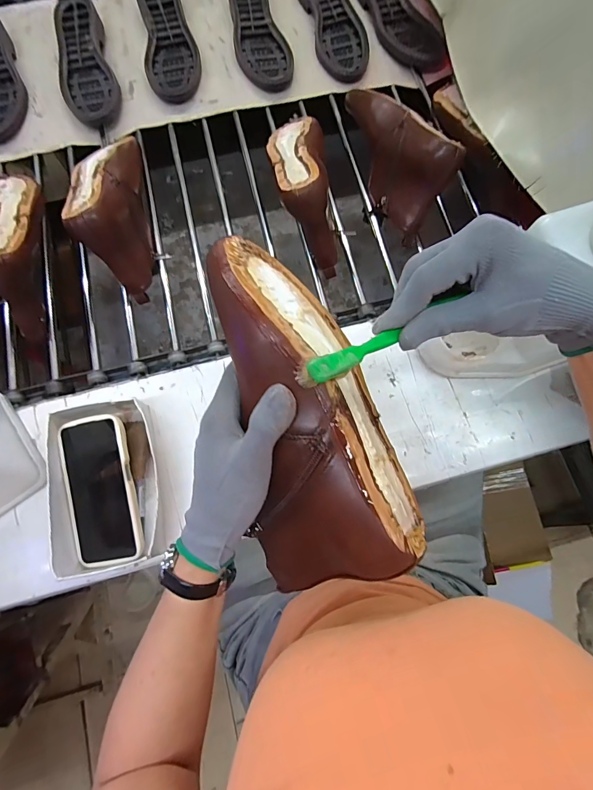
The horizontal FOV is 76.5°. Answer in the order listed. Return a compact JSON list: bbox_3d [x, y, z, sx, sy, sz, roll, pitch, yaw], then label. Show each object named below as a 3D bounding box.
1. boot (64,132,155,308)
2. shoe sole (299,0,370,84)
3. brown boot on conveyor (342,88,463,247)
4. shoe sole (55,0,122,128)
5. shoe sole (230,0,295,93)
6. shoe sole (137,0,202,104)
[{"bbox_3d":[-0.278,-0.280,0.552,0.091,0.119,0.271,-10,76,-2],"label":"boot"},{"bbox_3d":[0.069,-0.696,0.696,0.091,0.023,0.272,-13,76,-3],"label":"shoe sole"},{"bbox_3d":[0.142,-0.382,0.577,0.081,0.129,0.251,-28,78,-6],"label":"brown boot on conveyor"},{"bbox_3d":[-0.380,-0.598,0.668,0.093,0.031,0.255,-17,77,-3],"label":"shoe sole"},{"bbox_3d":[-0.074,-0.668,0.687,0.090,0.029,0.262,-16,77,-3],"label":"shoe sole"},{"bbox_3d":[-0.231,-0.648,0.682,0.093,0.029,0.260,-10,76,-2],"label":"shoe sole"}]

